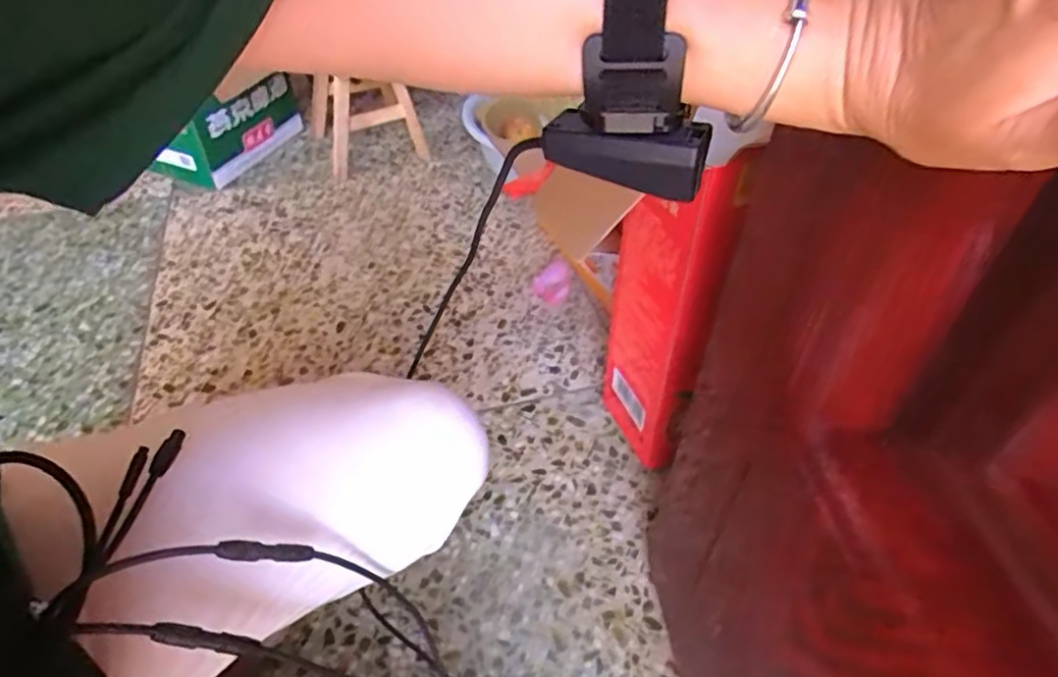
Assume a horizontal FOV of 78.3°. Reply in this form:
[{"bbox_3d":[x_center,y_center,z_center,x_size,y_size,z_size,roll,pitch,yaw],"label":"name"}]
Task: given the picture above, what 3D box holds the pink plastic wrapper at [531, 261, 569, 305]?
[{"bbox_3d":[0.045,-0.095,1.092,0.062,0.017,0.086,28,52,24],"label":"pink plastic wrapper"}]

